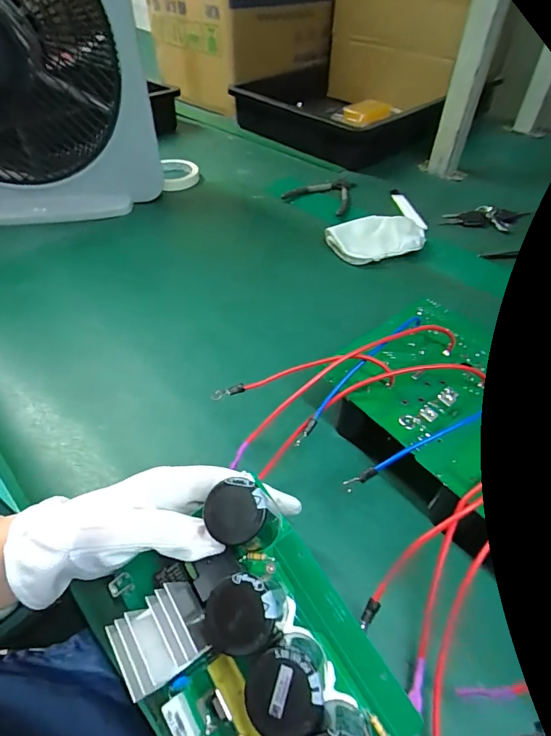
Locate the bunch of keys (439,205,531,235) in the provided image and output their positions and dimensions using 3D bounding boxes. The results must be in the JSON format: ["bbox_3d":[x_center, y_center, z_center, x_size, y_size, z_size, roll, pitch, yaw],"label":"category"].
[{"bbox_3d":[0.336,-0.234,0.645,0.133,0.021,0.056,2,46,1],"label":"bunch of keys"}]

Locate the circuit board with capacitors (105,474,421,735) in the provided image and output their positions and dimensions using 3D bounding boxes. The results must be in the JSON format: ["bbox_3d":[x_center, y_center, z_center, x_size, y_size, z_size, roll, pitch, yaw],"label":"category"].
[{"bbox_3d":[-0.010,0.145,0.209,0.110,0.087,0.141,-26,53,-24],"label":"circuit board with capacitors"}]

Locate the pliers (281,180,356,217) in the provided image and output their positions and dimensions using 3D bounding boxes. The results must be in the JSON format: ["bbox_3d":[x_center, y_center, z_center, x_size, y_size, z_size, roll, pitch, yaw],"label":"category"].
[{"bbox_3d":[0.075,-0.300,0.706,0.107,0.013,0.134,12,48,11],"label":"pliers"}]

